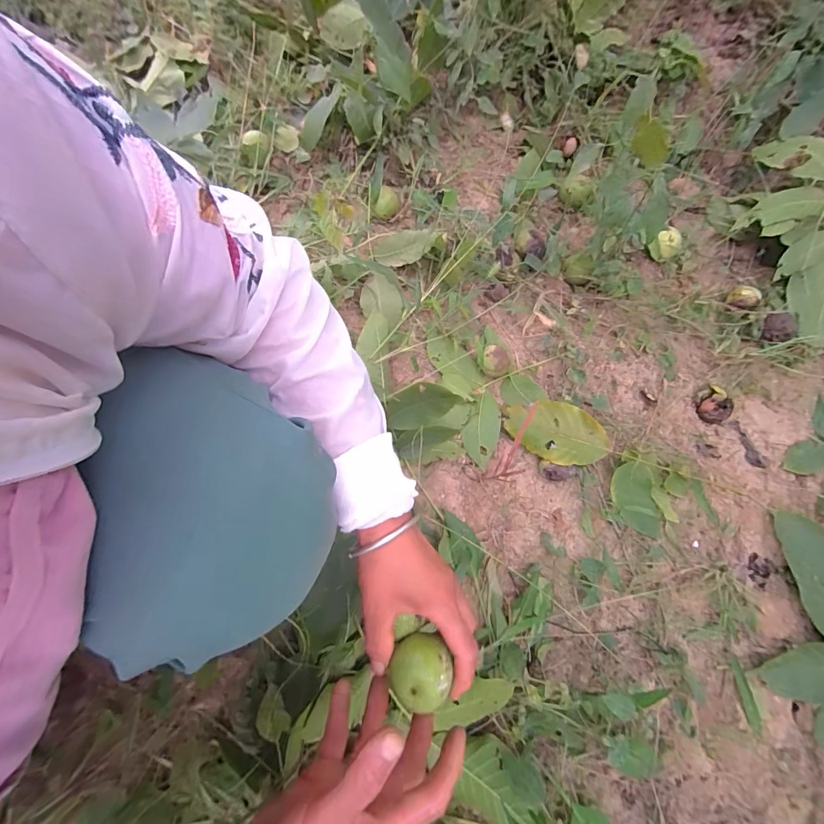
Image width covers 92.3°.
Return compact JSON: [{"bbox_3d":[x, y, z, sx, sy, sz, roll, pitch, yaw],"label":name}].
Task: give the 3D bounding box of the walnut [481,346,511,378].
[{"bbox_3d":[0.114,-0.068,0.550,0.035,0.034,0.035,0,69,4],"label":"walnut"}]

